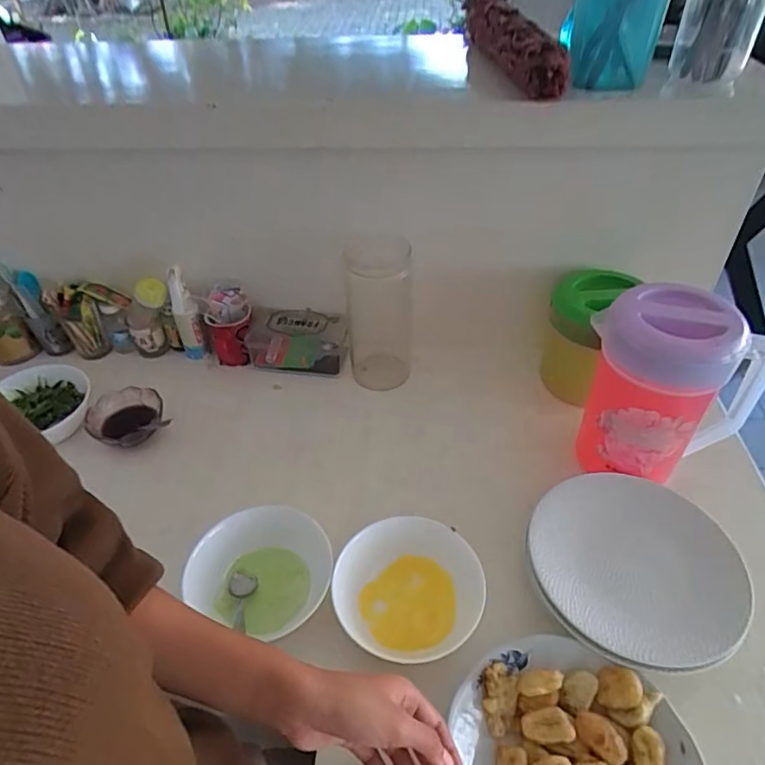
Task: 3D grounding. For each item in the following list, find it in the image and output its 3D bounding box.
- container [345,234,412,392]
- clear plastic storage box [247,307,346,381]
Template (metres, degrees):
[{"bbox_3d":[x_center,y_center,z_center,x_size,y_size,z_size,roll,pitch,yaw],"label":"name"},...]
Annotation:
[{"bbox_3d":[-0.005,-0.097,0.782,0.087,0.214,0.098,-4,43,-1],"label":"container"},{"bbox_3d":[-0.128,-0.061,0.844,0.149,0.085,0.058,7,42,9],"label":"clear plastic storage box"}]

